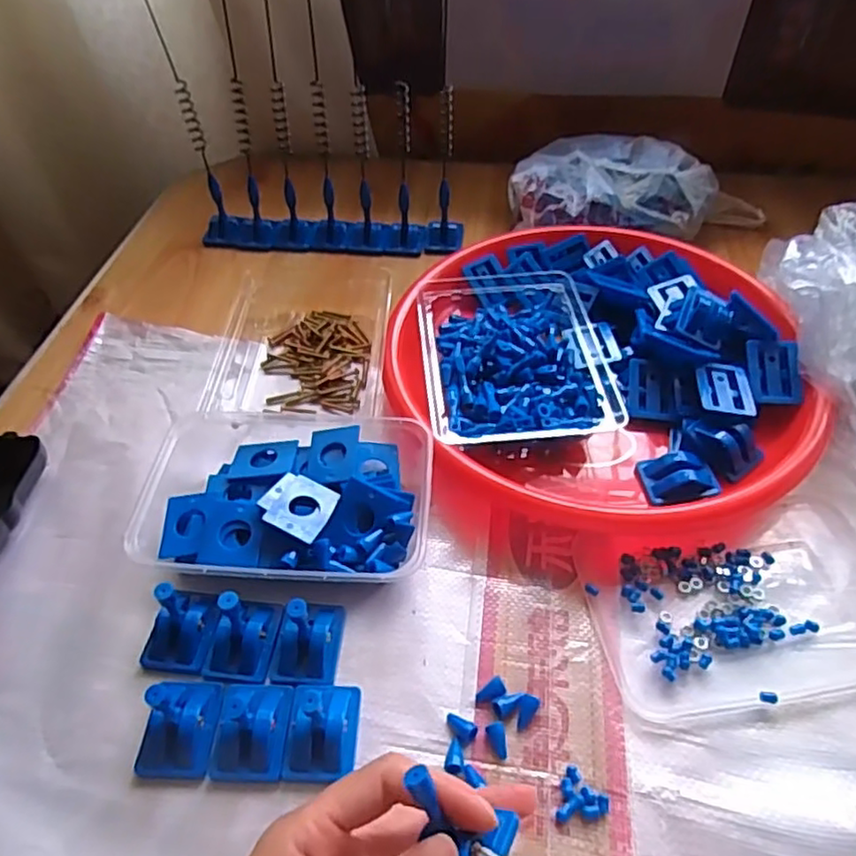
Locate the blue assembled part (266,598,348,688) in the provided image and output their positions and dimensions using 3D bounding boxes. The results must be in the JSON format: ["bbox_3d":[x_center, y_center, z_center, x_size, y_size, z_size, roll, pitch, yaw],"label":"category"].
[{"bbox_3d":[-0.065,0.103,0.342,0.034,0.043,0.045,4,48,5],"label":"blue assembled part"}]

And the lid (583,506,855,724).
[{"bbox_3d":[0.173,0.097,0.362,0.160,0.009,0.102,-7,48,-5],"label":"lid"}]

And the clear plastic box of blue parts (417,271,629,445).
[{"bbox_3d":[0.060,-0.058,0.487,0.128,0.028,0.191,-4,48,-3],"label":"clear plastic box of blue parts"}]

